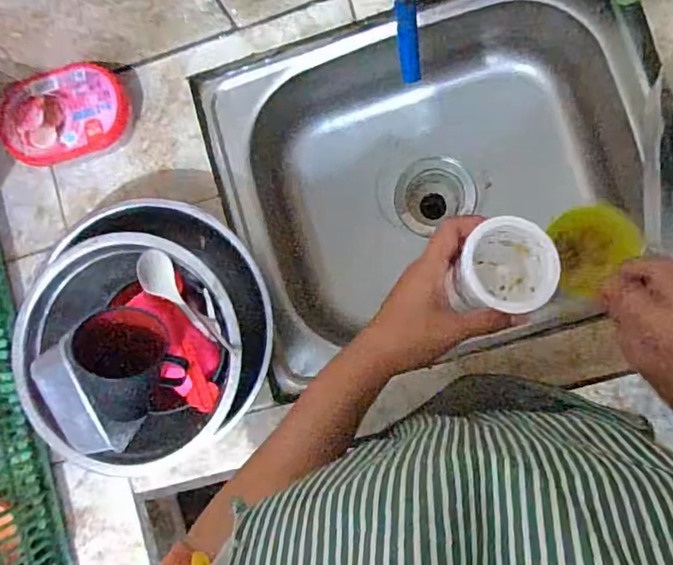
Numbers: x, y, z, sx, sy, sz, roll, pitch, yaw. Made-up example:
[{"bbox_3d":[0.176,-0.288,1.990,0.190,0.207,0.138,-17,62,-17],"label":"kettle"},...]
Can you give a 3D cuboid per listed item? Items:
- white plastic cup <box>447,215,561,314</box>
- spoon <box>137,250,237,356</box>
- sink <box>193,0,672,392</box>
[{"bbox_3d":[0.136,-0.015,0.459,0.078,0.057,0.071,0,89,8],"label":"white plastic cup"},{"bbox_3d":[-0.150,0.026,0.568,0.032,0.016,0.141,-31,120,6],"label":"spoon"},{"bbox_3d":[0.114,-0.122,0.705,0.452,0.217,0.385,-16,87,7],"label":"sink"}]

